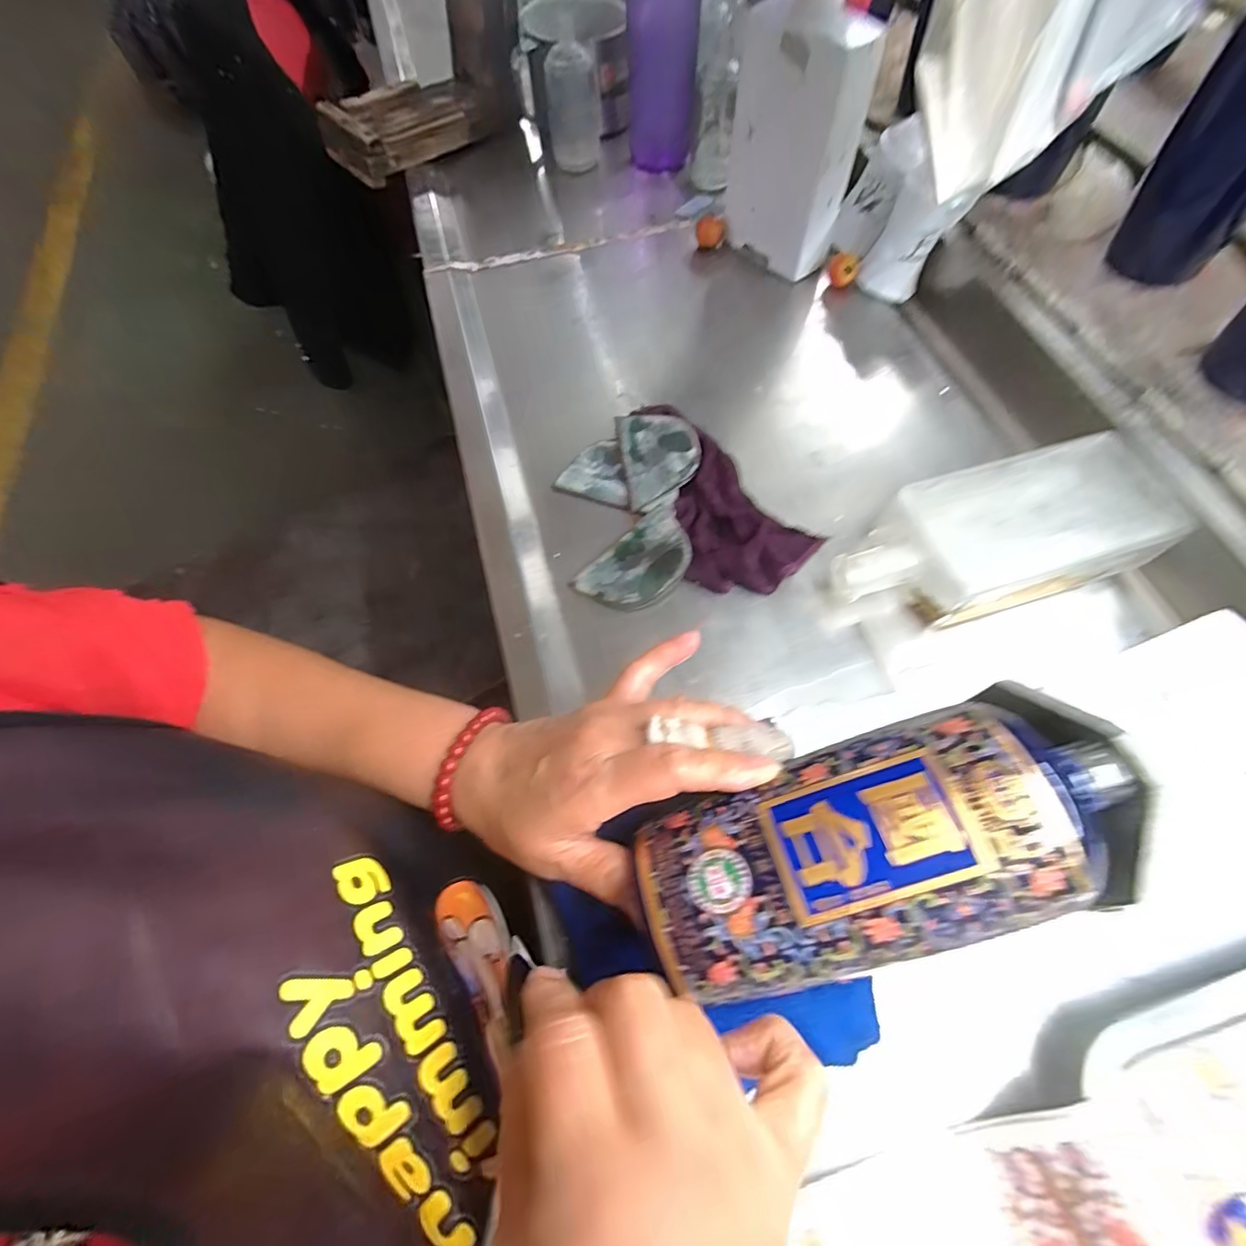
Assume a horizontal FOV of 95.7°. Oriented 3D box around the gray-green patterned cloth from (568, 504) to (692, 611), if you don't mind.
[{"bbox_3d":[0.015,-0.041,0.403,0.089,0.012,0.056,-40,69,-15],"label":"gray-green patterned cloth"}]

